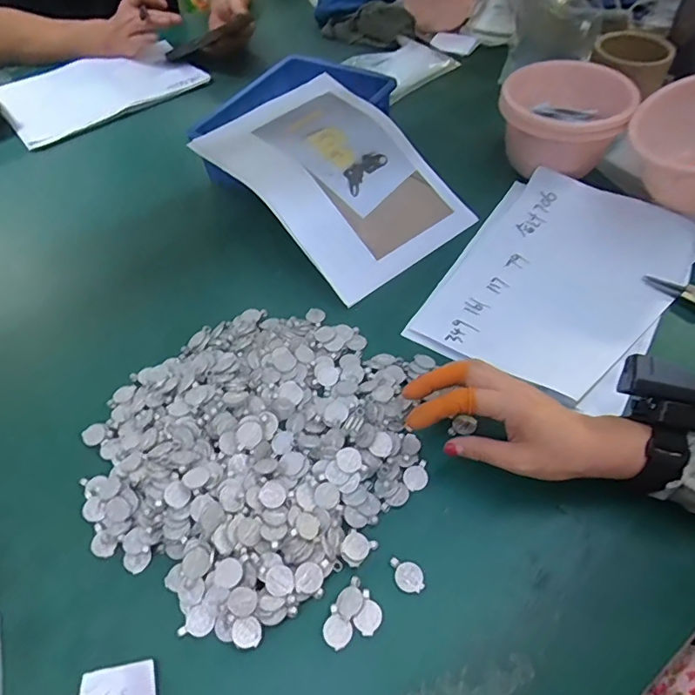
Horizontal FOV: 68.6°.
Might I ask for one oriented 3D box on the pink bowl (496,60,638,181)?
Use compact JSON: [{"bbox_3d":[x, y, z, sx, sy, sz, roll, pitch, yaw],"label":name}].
[{"bbox_3d":[0.273,-0.287,0.649,0.143,0.100,0.176,22,56,19],"label":"pink bowl"}]

